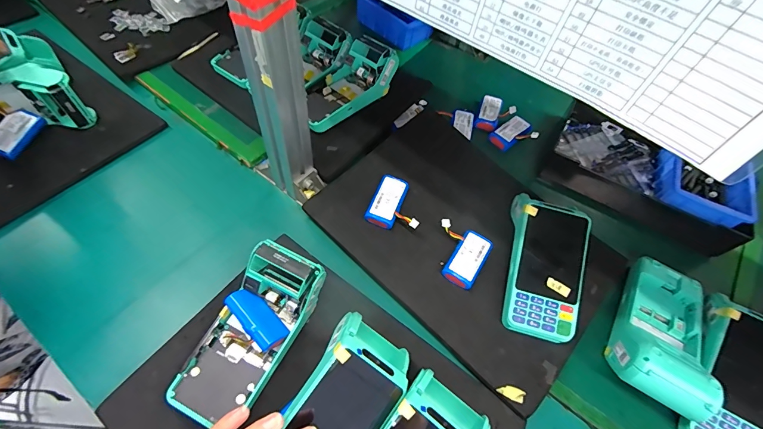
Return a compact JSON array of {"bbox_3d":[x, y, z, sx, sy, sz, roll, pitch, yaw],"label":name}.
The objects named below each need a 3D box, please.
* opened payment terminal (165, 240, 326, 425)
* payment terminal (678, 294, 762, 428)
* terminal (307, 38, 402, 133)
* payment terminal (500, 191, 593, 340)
[{"bbox_3d":[-0.131,0.114,0.357,0.078,0.058,0.167,24,60,12],"label":"opened payment terminal"},{"bbox_3d":[0.370,0.170,0.374,0.085,0.061,0.162,32,60,14],"label":"payment terminal"},{"bbox_3d":[-0.054,-0.202,0.545,0.080,0.050,0.179,41,63,19],"label":"terminal"},{"bbox_3d":[0.190,0.054,0.422,0.082,0.060,0.170,15,58,4],"label":"payment terminal"}]

